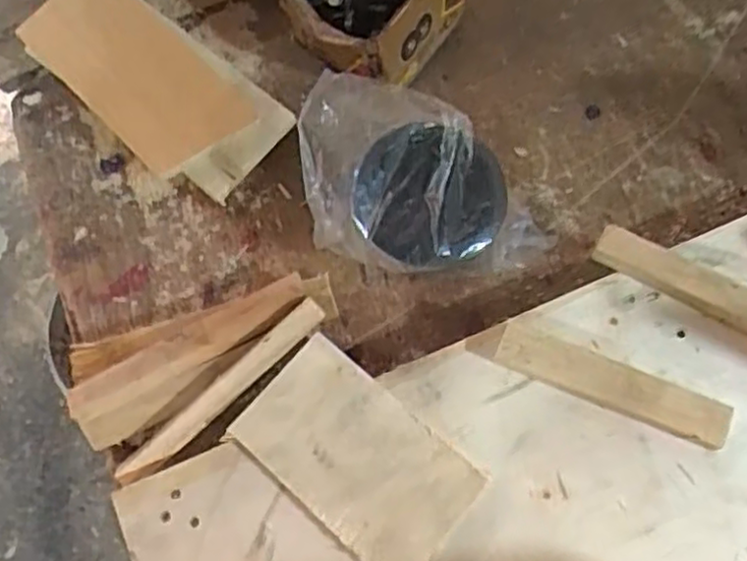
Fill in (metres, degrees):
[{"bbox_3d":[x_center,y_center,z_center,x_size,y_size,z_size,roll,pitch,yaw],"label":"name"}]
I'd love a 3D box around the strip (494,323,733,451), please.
[{"bbox_3d":[0.158,0.070,0.489,0.153,0.025,0.030,22,75,9],"label":"strip"}]

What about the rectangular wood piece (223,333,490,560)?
[{"bbox_3d":[-0.011,0.119,0.493,0.152,0.011,0.092,39,78,12],"label":"rectangular wood piece"}]

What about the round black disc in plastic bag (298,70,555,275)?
[{"bbox_3d":[0.032,-0.077,0.544,0.160,0.085,0.150,-1,73,2],"label":"round black disc in plastic bag"}]

